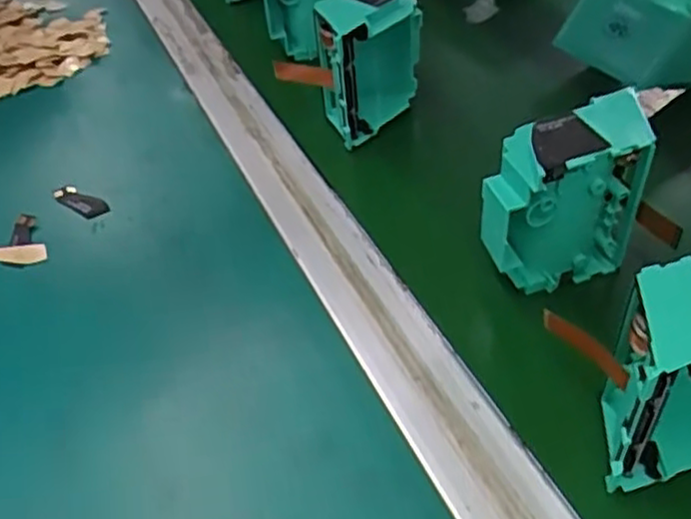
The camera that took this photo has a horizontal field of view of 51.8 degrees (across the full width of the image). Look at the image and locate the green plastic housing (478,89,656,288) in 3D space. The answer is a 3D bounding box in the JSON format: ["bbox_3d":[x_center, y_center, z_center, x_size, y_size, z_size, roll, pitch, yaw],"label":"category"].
[{"bbox_3d":[0.095,-0.027,0.317,0.069,0.070,0.039,-12,45,-7],"label":"green plastic housing"}]

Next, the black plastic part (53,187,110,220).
[{"bbox_3d":[-0.151,-0.033,0.406,0.040,0.006,0.013,26,52,28],"label":"black plastic part"}]

